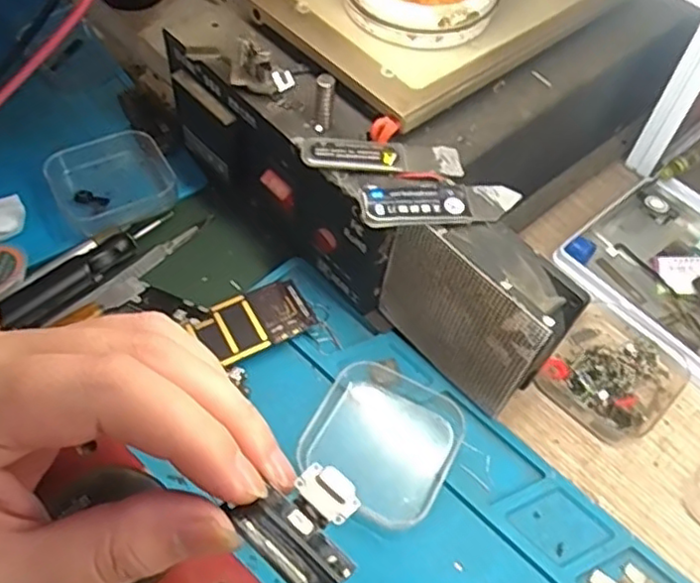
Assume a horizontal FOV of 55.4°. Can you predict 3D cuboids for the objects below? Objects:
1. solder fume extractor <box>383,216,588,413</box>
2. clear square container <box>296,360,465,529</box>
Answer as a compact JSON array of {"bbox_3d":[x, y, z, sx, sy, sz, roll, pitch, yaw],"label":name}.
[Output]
[{"bbox_3d":[0.054,0.008,0.302,0.029,0.086,0.080,-36,64,-25],"label":"solder fume extractor"},{"bbox_3d":[0.016,0.066,0.306,0.063,0.010,0.065,30,58,16],"label":"clear square container"}]

